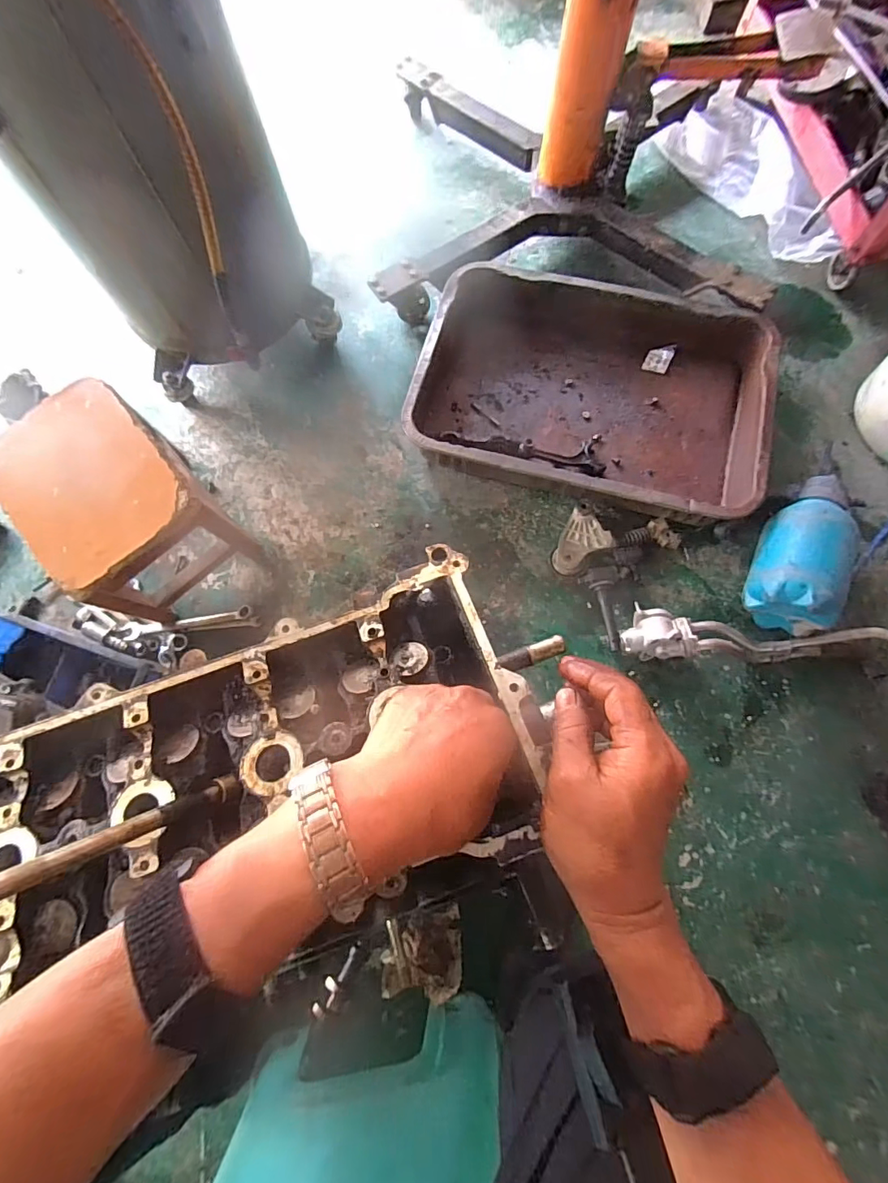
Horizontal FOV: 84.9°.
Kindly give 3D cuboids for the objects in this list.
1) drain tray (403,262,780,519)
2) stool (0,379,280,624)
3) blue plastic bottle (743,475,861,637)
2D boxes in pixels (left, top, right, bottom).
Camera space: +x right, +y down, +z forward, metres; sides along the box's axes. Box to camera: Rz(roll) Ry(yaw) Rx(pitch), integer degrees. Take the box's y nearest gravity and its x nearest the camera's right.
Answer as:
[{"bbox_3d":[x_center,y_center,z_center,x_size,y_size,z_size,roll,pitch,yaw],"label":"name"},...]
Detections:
[{"bbox_3d":[0.276,-0.394,0.930,0.617,0.119,0.434,14,77,4],"label":"drain tray"},{"bbox_3d":[-0.513,-0.116,0.827,0.236,0.244,0.352,-43,79,-9],"label":"stool"},{"bbox_3d":[0.601,-0.078,0.808,0.113,0.115,0.284,26,78,7],"label":"blue plastic bottle"}]

